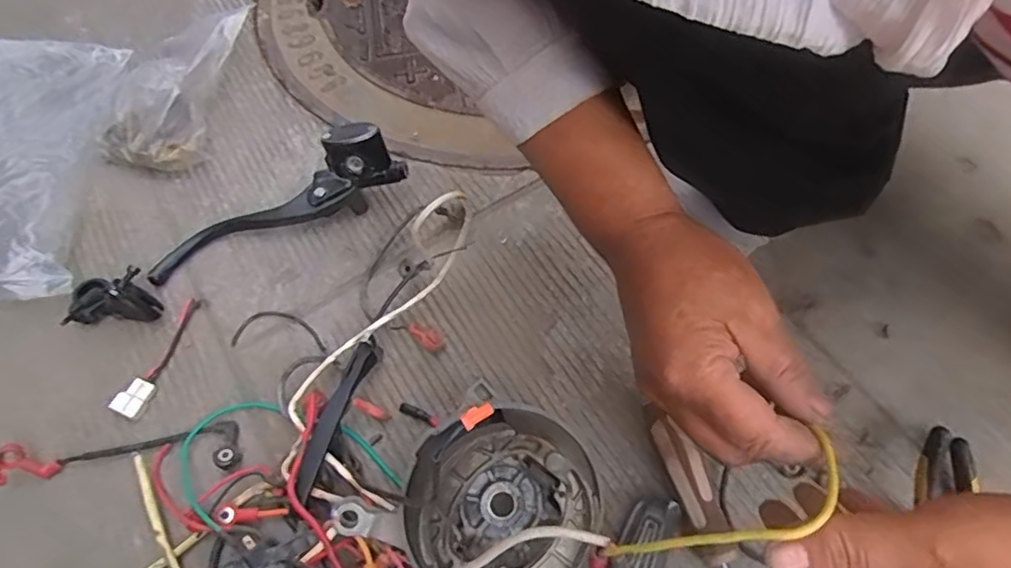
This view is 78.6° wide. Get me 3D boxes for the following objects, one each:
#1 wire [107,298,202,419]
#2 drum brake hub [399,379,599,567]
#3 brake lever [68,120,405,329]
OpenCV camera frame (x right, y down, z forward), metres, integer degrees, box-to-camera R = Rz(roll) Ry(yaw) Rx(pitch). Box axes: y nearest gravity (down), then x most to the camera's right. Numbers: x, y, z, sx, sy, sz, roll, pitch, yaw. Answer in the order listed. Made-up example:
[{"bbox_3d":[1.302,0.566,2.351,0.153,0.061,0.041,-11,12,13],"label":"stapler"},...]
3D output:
[{"bbox_3d":[-0.278,0.056,0.496,0.021,0.013,0.104,14,62,11],"label":"wire"},{"bbox_3d":[-0.001,0.141,0.395,0.111,0.085,0.117,-1,60,2],"label":"drum brake hub"},{"bbox_3d":[-0.229,-0.051,0.520,0.296,0.072,0.064,-30,63,-13],"label":"brake lever"}]

